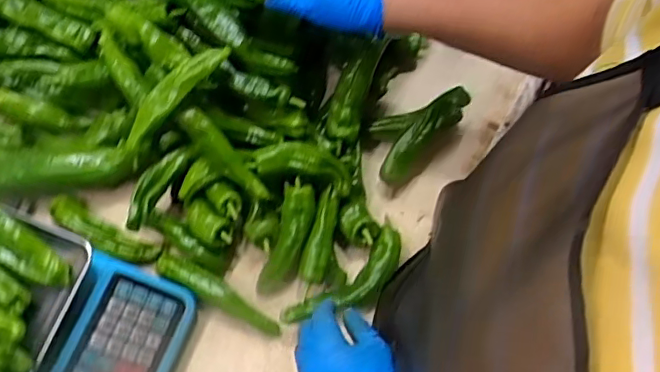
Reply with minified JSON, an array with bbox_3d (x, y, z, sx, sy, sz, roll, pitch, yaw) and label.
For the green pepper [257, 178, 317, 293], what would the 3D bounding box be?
[{"bbox_3d":[-0.047,0.063,0.634,0.040,0.033,0.140,21,103,6],"label":"green pepper"}]

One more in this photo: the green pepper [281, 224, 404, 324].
[{"bbox_3d":[0.023,0.115,0.646,0.161,0.044,0.057,-33,76,-18],"label":"green pepper"}]

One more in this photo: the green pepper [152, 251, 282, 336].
[{"bbox_3d":[-0.124,0.120,0.641,0.153,0.033,0.029,30,76,9],"label":"green pepper"}]

